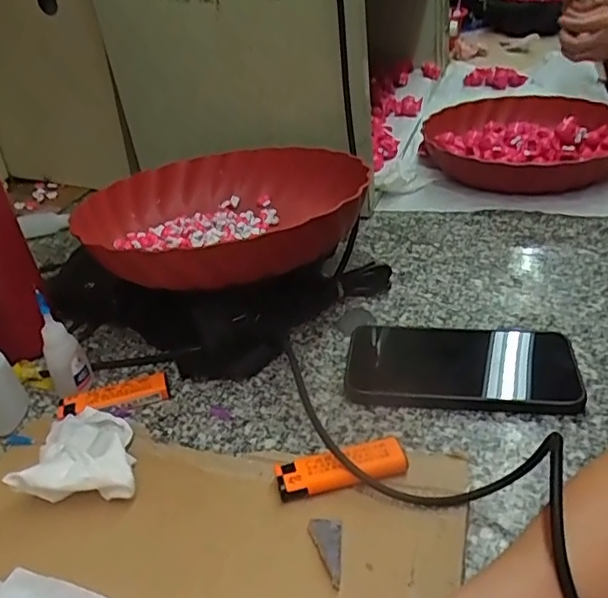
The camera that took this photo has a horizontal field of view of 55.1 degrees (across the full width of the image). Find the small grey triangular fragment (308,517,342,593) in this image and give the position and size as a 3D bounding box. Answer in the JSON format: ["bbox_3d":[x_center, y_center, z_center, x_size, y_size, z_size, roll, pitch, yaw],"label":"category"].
[{"bbox_3d":[0.011,0.137,0.318,0.018,0.005,0.039,-2,35,7],"label":"small grey triangular fragment"}]

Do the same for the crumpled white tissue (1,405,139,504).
[{"bbox_3d":[-0.143,0.097,0.386,0.069,0.034,0.087,-9,34,-3],"label":"crumpled white tissue"}]

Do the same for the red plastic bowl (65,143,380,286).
[{"bbox_3d":[-0.058,-0.082,0.515,0.219,0.067,0.243,-27,39,-27],"label":"red plastic bowl"}]

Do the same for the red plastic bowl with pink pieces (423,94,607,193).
[{"bbox_3d":[0.288,-0.215,0.760,0.238,0.045,0.280,0,35,11],"label":"red plastic bowl with pink pieces"}]

